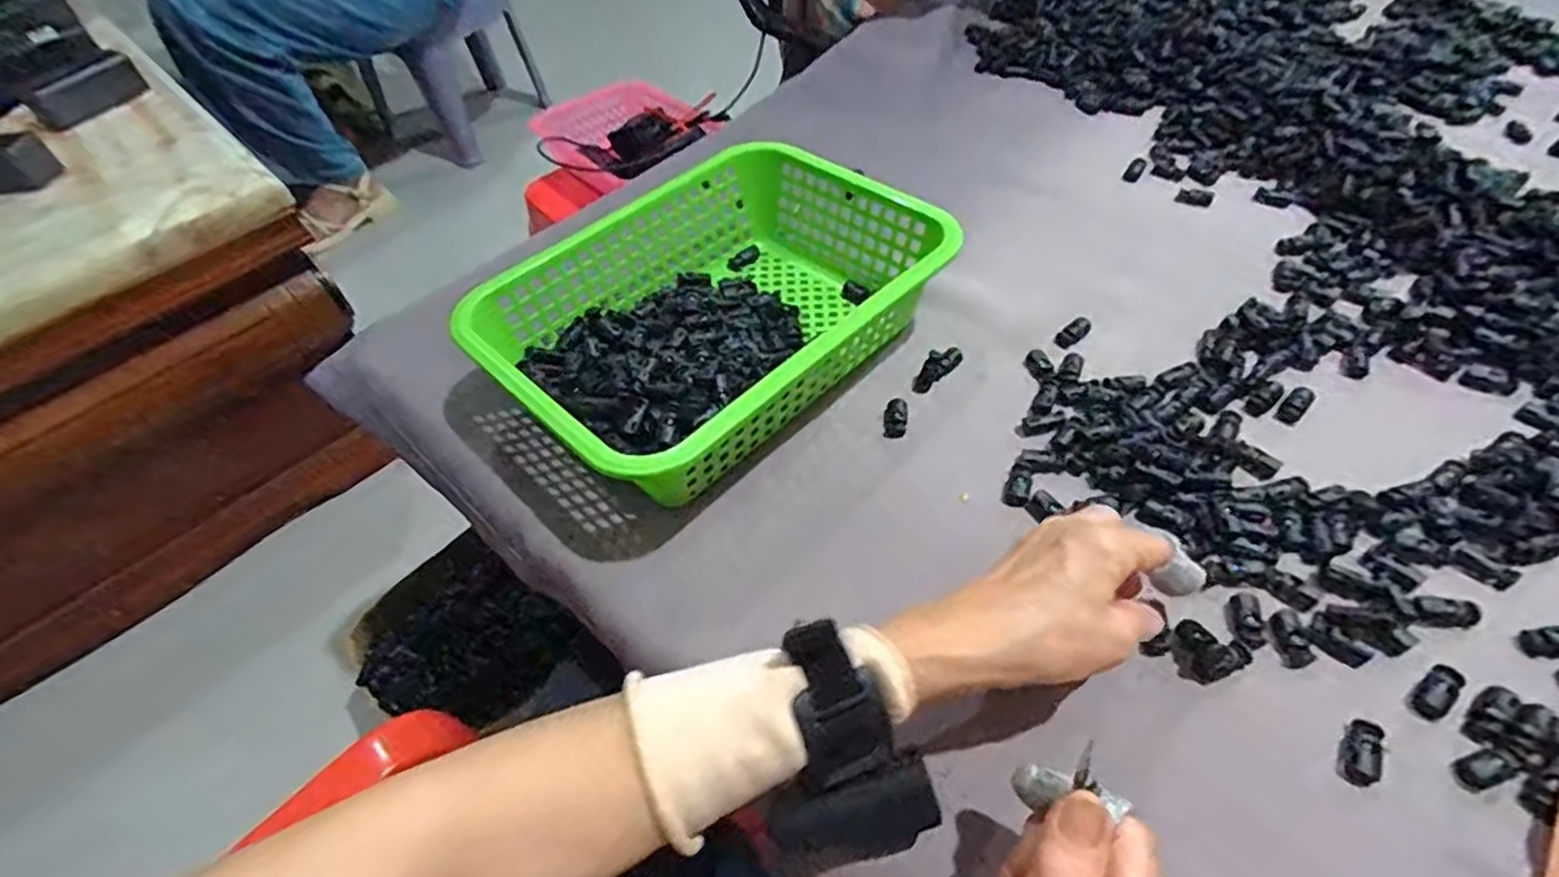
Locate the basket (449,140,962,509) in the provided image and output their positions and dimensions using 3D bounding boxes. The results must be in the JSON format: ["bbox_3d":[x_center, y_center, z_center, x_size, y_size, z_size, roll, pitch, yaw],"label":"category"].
[{"bbox_3d":[-0.043,-0.084,0.517,0.217,0.084,0.297,35,61,30],"label":"basket"}]

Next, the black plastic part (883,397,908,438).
[{"bbox_3d":[0.078,-0.014,0.492,0.015,0.010,0.029,1,49,7],"label":"black plastic part"}]

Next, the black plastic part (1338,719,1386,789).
[{"bbox_3d":[0.272,0.146,0.342,0.015,0.005,0.031,24,56,25],"label":"black plastic part"}]

